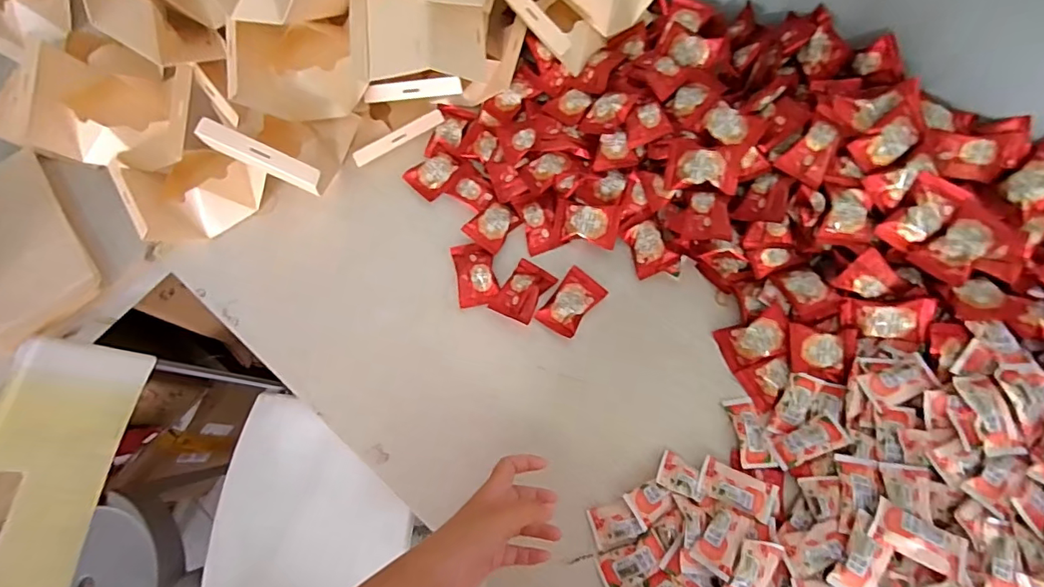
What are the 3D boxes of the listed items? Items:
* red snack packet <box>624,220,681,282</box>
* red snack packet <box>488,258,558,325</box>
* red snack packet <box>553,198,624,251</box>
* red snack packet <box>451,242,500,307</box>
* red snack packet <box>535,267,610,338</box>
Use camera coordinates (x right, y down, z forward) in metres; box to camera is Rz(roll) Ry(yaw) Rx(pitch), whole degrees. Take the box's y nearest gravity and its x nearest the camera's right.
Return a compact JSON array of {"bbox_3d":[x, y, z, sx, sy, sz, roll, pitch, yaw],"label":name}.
[{"bbox_3d":[0.153,-0.055,0.593,0.049,0.010,0.062,-30,82,20],"label":"red snack packet"},{"bbox_3d":[0.002,-0.003,0.591,0.051,0.016,0.075,29,76,10],"label":"red snack packet"},{"bbox_3d":[0.078,-0.088,0.607,0.080,0.023,0.051,13,89,23],"label":"red snack packet"},{"bbox_3d":[-0.057,-0.024,0.601,0.048,0.014,0.077,-10,73,-1],"label":"red snack packet"},{"bbox_3d":[0.060,0.011,0.584,0.049,0.011,0.080,35,78,12],"label":"red snack packet"}]

